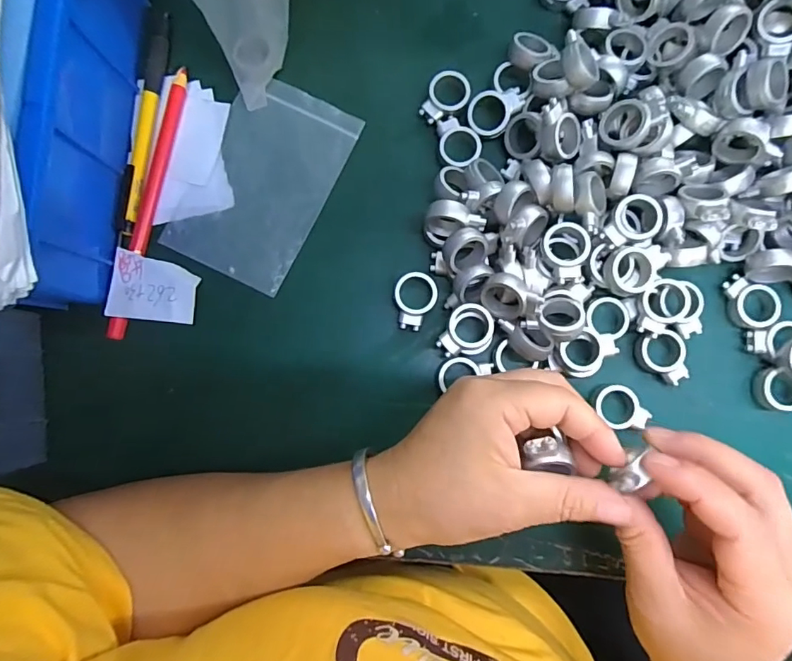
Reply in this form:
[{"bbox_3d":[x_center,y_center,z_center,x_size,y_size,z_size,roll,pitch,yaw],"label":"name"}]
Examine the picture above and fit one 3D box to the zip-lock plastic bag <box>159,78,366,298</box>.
[{"bbox_3d":[-0.080,-0.092,0.293,0.075,0.005,0.122,26,85,0],"label":"zip-lock plastic bag"}]

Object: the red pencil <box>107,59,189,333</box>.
[{"bbox_3d":[-0.150,-0.077,0.286,0.010,0.006,0.166,13,86,2],"label":"red pencil"}]

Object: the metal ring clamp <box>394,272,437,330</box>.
[{"bbox_3d":[0.012,-0.018,0.283,0.025,0.005,0.034,4,86,1],"label":"metal ring clamp"}]

